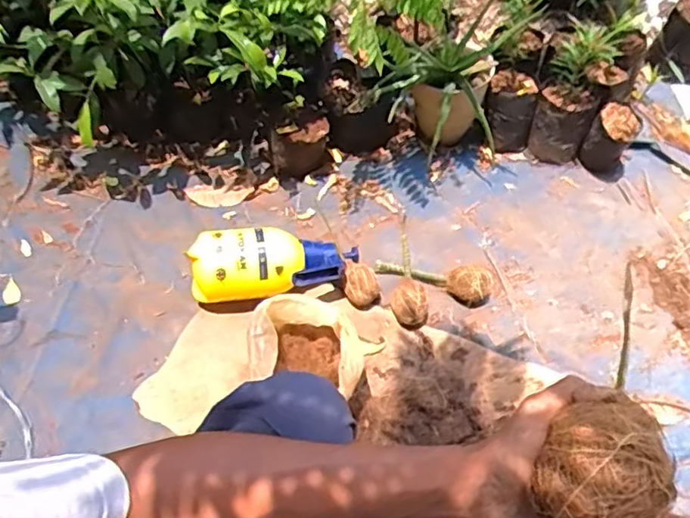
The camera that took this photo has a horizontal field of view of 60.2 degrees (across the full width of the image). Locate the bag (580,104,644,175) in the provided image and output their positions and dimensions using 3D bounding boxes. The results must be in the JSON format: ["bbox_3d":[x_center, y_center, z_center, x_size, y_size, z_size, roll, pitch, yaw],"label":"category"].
[{"bbox_3d":[0.597,-0.273,1.331,0.091,0.121,0.094,33,63,20],"label":"bag"}]

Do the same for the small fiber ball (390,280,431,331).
[{"bbox_3d":[0.127,0.086,1.165,0.075,0.064,0.094,-1,57,0],"label":"small fiber ball"}]

